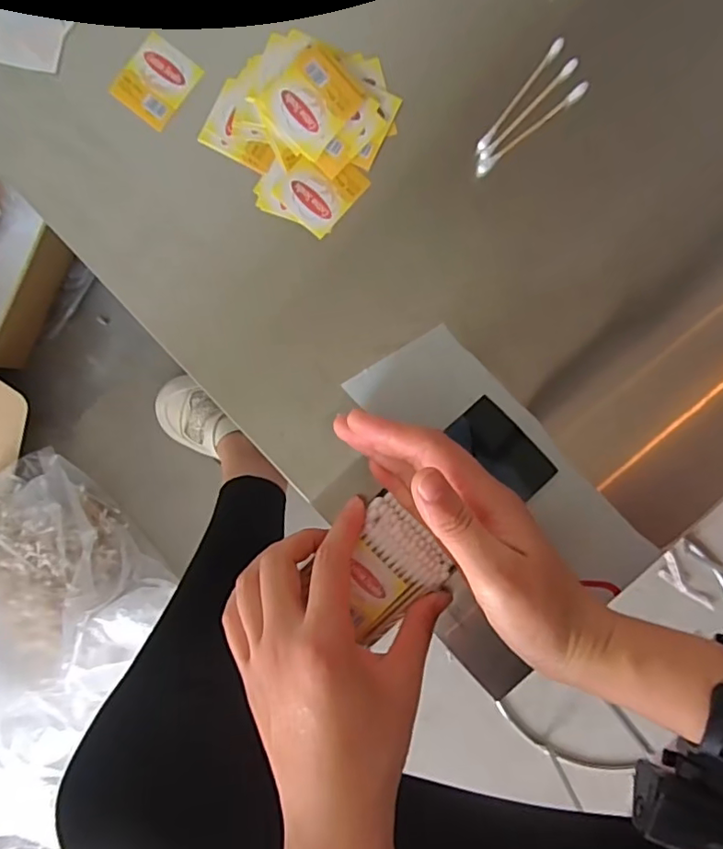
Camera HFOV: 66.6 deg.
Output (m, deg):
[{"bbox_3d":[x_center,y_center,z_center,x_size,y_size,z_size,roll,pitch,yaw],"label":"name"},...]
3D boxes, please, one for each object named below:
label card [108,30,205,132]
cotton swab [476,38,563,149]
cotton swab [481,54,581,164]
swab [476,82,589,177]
[{"bbox_3d":[-0.117,-0.197,0.313,0.036,0.004,0.043,34,92,2],"label":"label card"},{"bbox_3d":[0.087,-0.181,0.303,0.006,0.007,0.072,38,92,2],"label":"cotton swab"},{"bbox_3d":[0.091,-0.173,0.305,0.005,0.005,0.072,45,92,1],"label":"cotton swab"},{"bbox_3d":[0.094,-0.163,0.305,0.075,0.005,0.006,-38,89,2],"label":"swab"}]

